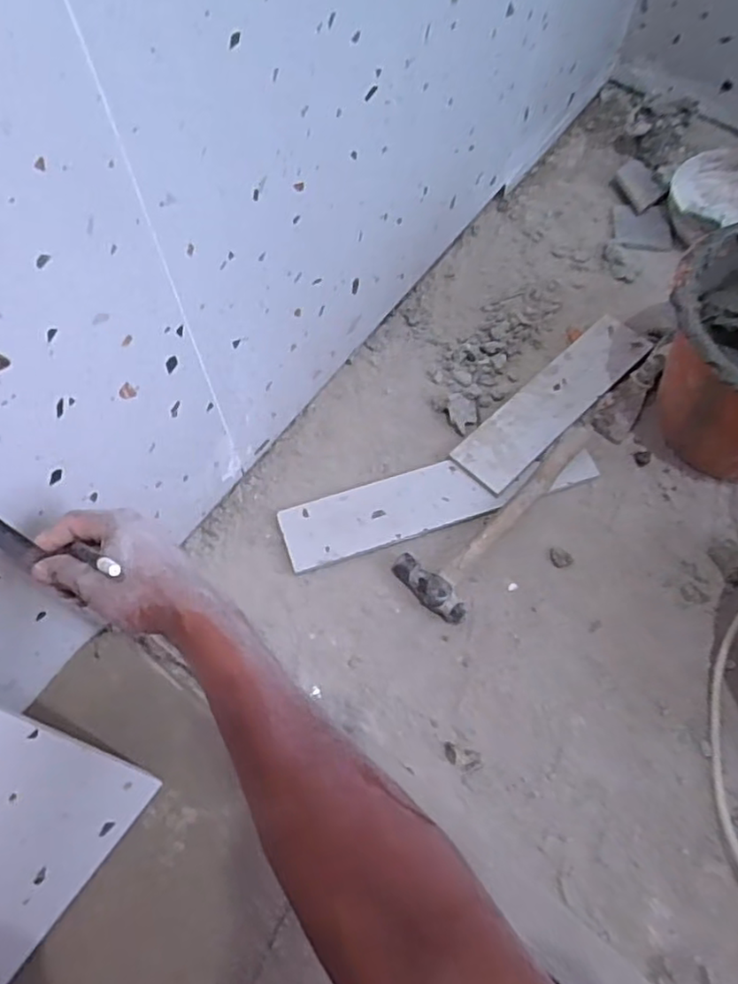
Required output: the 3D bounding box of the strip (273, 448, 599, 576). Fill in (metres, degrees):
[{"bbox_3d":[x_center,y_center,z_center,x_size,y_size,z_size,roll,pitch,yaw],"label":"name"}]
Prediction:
[{"bbox_3d":[0.086,0.003,0.785,0.371,0.014,0.077,-17,66,-8],"label":"strip"}]

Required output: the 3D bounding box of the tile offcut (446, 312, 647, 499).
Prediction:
[{"bbox_3d":[0.239,-0.123,0.847,0.082,0.016,0.320,42,72,17],"label":"tile offcut"}]

